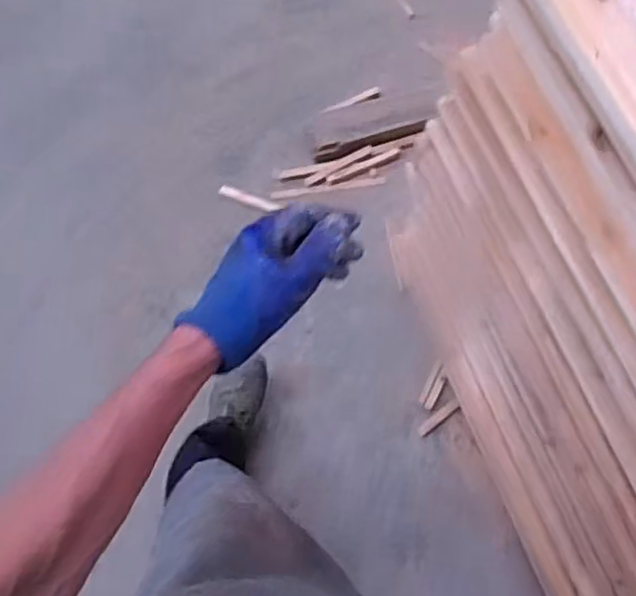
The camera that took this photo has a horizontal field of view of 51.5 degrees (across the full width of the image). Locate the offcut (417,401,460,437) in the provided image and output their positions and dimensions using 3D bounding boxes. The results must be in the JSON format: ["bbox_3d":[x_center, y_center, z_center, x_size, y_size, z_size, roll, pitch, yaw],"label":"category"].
[{"bbox_3d":[0.245,0.244,1.334,0.098,0.021,0.019,-35,75,-13],"label":"offcut"}]

